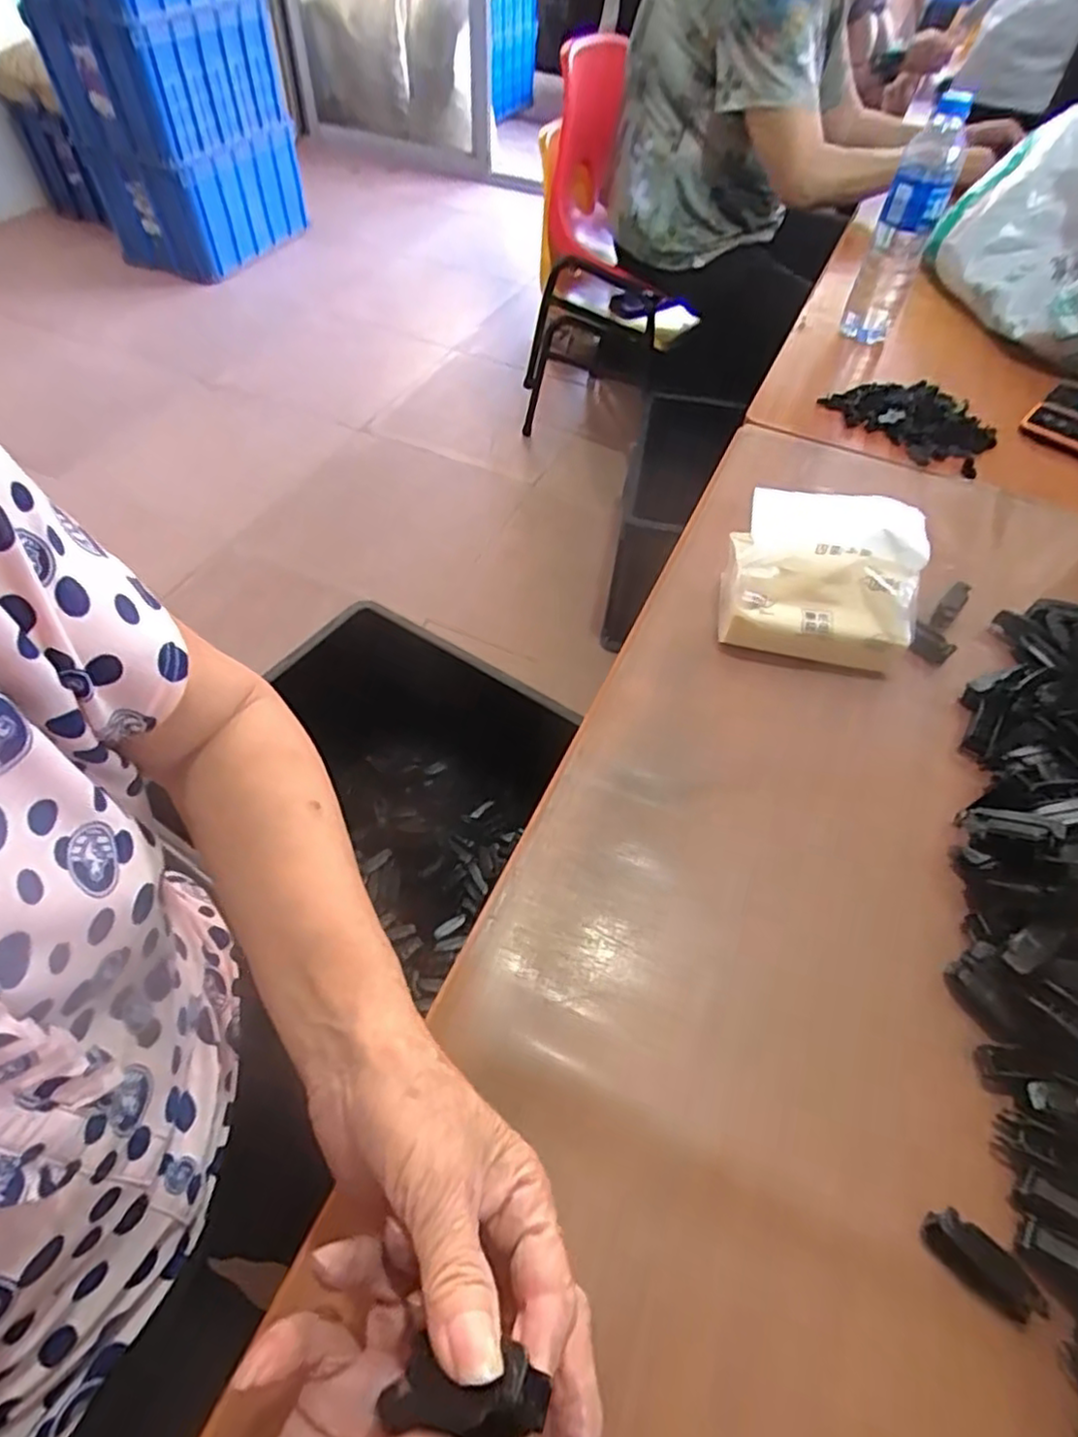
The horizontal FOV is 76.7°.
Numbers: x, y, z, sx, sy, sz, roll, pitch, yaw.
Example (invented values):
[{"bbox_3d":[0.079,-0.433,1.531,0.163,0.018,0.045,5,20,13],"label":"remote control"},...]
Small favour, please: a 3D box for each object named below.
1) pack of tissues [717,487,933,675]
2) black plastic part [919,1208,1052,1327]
[{"bbox_3d":[0.216,-0.110,0.534,0.142,0.089,0.118,14,54,6],"label":"pack of tissues"},{"bbox_3d":[0.202,0.249,0.311,0.049,0.014,0.019,37,60,22],"label":"black plastic part"}]

